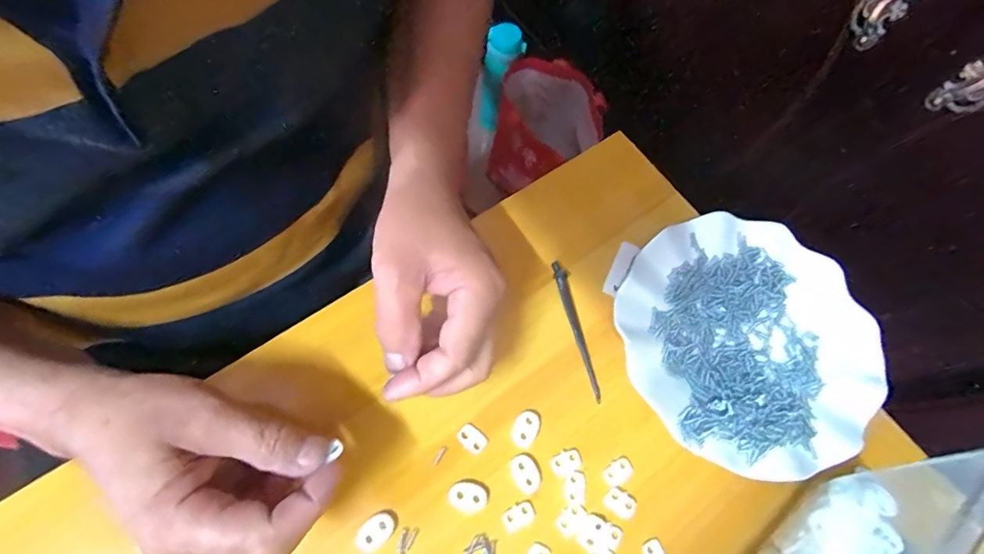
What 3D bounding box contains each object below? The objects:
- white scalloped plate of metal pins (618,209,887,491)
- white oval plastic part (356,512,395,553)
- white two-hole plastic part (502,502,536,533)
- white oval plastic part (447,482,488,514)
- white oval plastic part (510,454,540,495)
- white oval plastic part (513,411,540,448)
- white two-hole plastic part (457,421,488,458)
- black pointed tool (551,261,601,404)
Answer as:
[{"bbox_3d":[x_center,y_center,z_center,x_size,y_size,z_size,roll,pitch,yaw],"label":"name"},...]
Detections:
[{"bbox_3d":[0.181,0.043,0.333,0.177,0.022,0.178,2,69,-5],"label":"white scalloped plate of metal pins"},{"bbox_3d":[-0.070,0.152,0.279,0.023,0.004,0.016,-41,78,-19],"label":"white oval plastic part"},{"bbox_3d":[0.017,0.148,0.290,0.019,0.004,0.012,-24,73,-14],"label":"white two-hole plastic part"},{"bbox_3d":[-0.015,0.137,0.291,0.024,0.004,0.017,8,68,-3],"label":"white oval plastic part"},{"bbox_3d":[0.022,0.125,0.299,0.016,0.004,0.023,-24,73,-14],"label":"white oval plastic part"},{"bbox_3d":[0.023,0.100,0.309,0.016,0.004,0.024,25,68,4],"label":"white oval plastic part"},{"bbox_3d":[-0.013,0.105,0.304,0.019,0.004,0.014,42,70,10],"label":"white two-hole plastic part"},{"bbox_3d":[0.062,0.037,0.339,0.010,0.009,0.102,-12,71,-10],"label":"black pointed tool"}]

